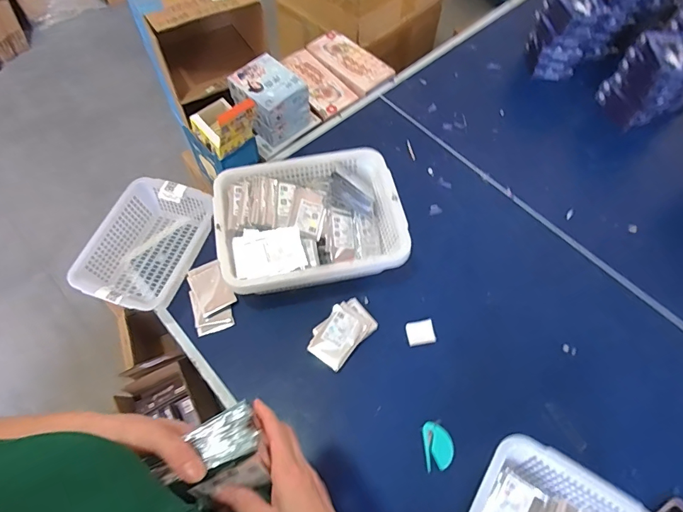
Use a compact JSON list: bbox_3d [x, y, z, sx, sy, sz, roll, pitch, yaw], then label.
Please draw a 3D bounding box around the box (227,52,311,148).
[{"bbox_3d":[-0.174,-0.370,1.016,0.142,0.127,0.131,39,68,18],"label":"box"}]

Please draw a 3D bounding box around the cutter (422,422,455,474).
[{"bbox_3d":[0.167,0.326,0.731,0.051,0.004,0.075,-3,62,-3],"label":"cutter"}]

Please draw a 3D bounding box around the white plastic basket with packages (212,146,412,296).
[{"bbox_3d":[-0.063,-0.061,0.858,0.346,0.130,0.273,-11,64,-7],"label":"white plastic basket with packages"}]

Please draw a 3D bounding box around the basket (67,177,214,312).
[{"bbox_3d":[-0.386,-0.017,0.861,0.192,0.087,0.273,17,63,8],"label":"basket"}]

